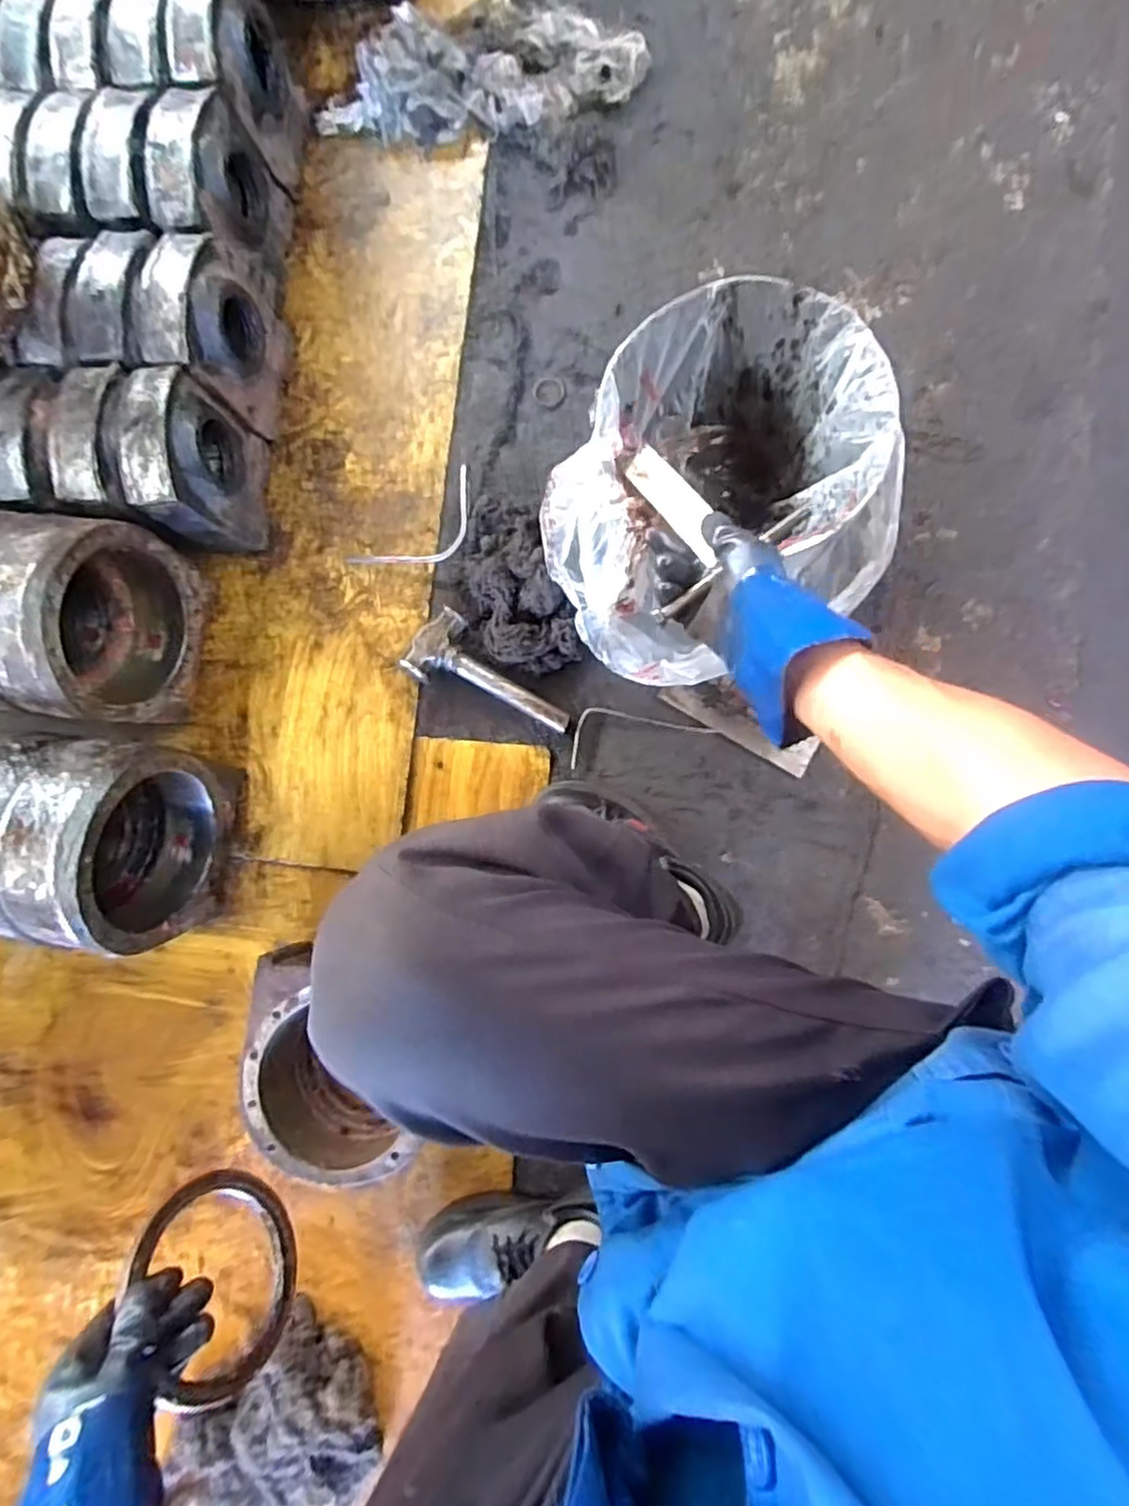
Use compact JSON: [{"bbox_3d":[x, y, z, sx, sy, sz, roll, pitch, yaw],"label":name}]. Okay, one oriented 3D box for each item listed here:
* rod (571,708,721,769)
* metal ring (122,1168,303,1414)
[{"bbox_3d":[0.093,-0.036,0.839,0.187,0.009,0.069,-15,83,6],"label":"rod"},{"bbox_3d":[-0.285,0.438,0.559,0.023,0.147,0.159,-29,84,17],"label":"metal ring"}]

